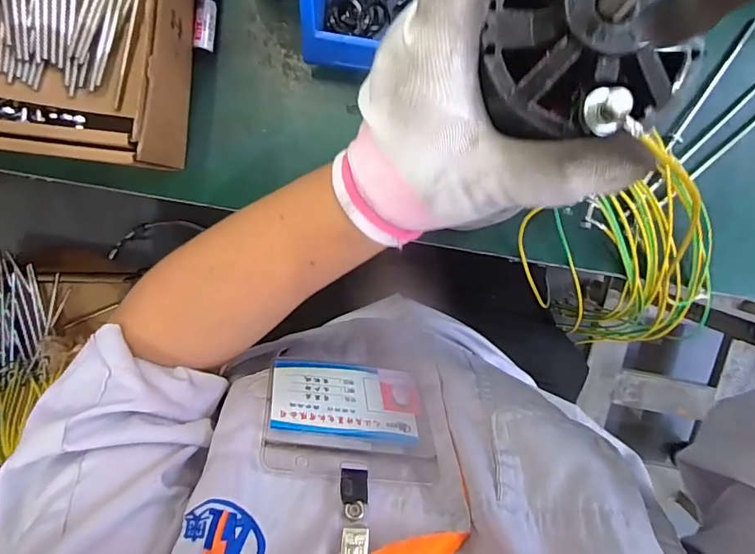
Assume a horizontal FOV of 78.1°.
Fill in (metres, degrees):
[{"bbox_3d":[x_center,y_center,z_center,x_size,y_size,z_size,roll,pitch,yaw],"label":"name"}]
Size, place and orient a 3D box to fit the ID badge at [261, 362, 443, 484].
[{"bbox_3d":[-0.016,0.081,0.274,0.096,0.076,0.008,11,127,-16],"label":"ID badge"}]

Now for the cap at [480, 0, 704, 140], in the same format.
[{"bbox_3d":[0.071,-0.084,0.154,0.063,0.025,0.070,2,96,-6],"label":"cap"}]

